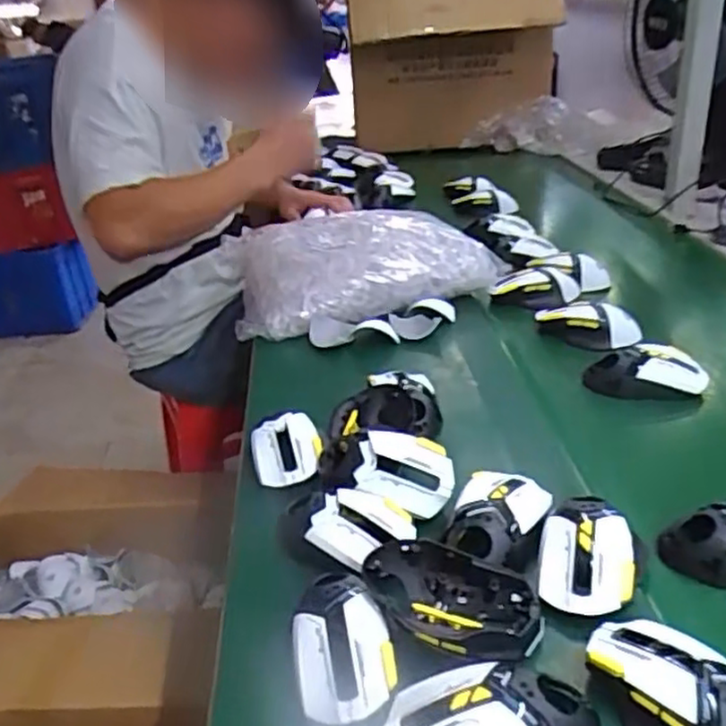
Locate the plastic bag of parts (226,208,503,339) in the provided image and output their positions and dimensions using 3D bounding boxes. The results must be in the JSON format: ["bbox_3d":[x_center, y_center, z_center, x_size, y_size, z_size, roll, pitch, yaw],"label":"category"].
[{"bbox_3d":[-0.022,-0.155,0.994,0.349,0.076,0.312,-13,29,-14],"label":"plastic bag of parts"}]

